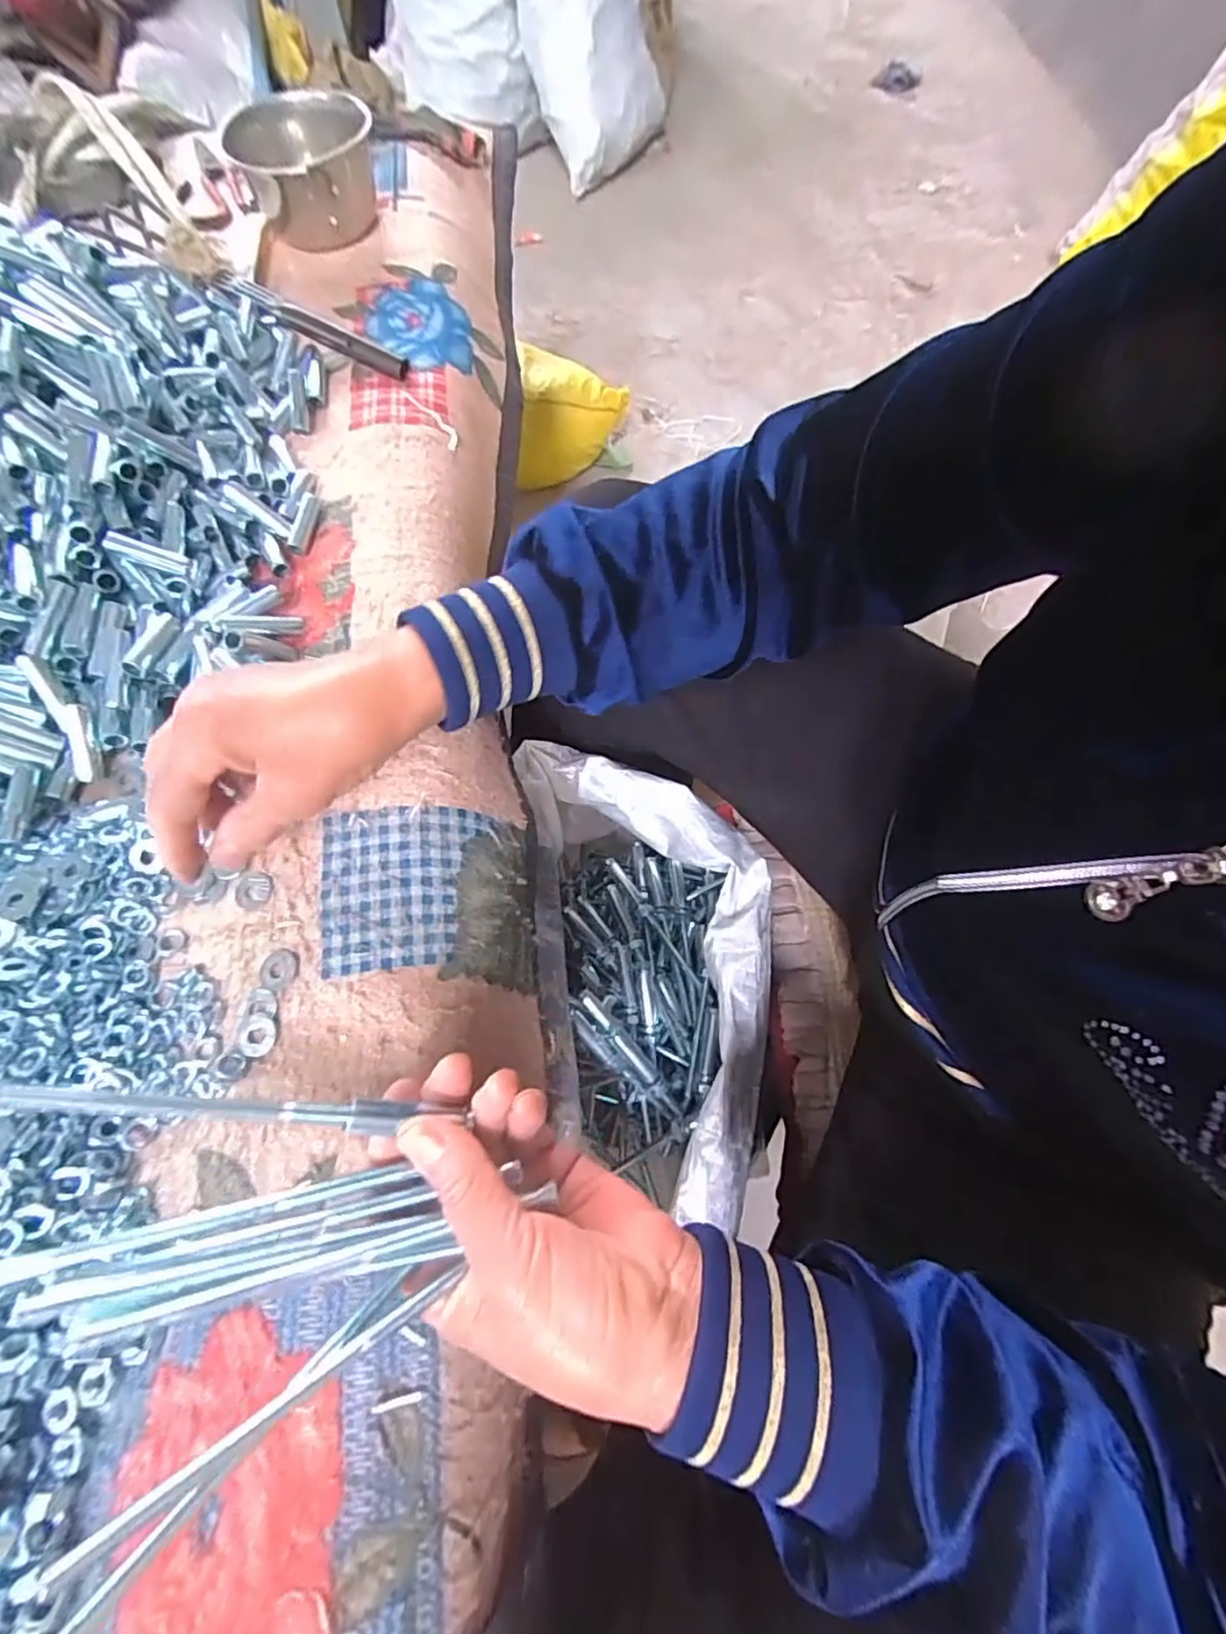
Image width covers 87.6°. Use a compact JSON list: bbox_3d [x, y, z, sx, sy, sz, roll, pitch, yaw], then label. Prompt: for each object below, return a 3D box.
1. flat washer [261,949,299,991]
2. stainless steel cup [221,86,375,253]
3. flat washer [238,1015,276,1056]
[{"bbox_3d":[-0.161,0.073,0.308,0.018,0.004,0.018,0,66,1],"label":"flat washer"},{"bbox_3d":[-0.257,-0.549,0.549,0.113,0.072,0.106,0,66,1],"label":"stainless steel cup"},{"bbox_3d":[-0.165,0.101,0.296,0.018,0.004,0.017,0,66,1],"label":"flat washer"}]

